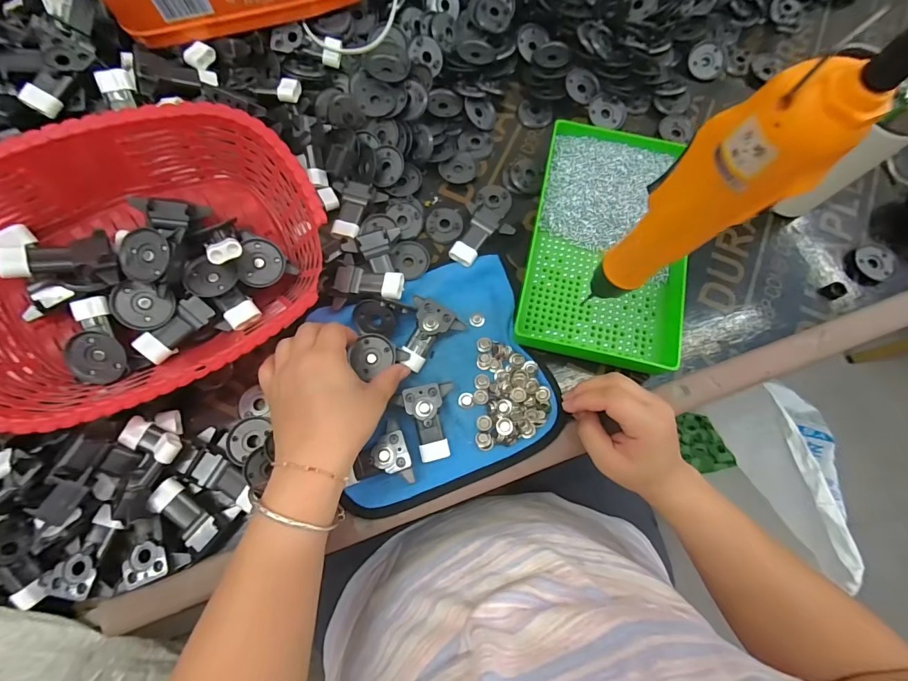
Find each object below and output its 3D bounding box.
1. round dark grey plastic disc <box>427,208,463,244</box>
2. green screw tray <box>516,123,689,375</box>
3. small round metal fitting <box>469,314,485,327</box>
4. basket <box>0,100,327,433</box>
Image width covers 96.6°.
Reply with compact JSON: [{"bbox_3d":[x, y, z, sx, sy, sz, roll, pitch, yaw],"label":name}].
[{"bbox_3d":[-0.010,-0.122,0.424,0.037,0.006,0.042,-4,74,-3],"label":"round dark grey plastic disc"},{"bbox_3d":[0.150,-0.099,0.400,0.145,0.032,0.241,10,74,1],"label":"green screw tray"},{"bbox_3d":[0.023,-0.020,0.392,0.014,0.004,0.012,8,74,1],"label":"small round metal fitting"},{"bbox_3d":[-0.249,-0.062,0.331,0.281,0.095,0.199,-32,99,-16],"label":"basket"}]

